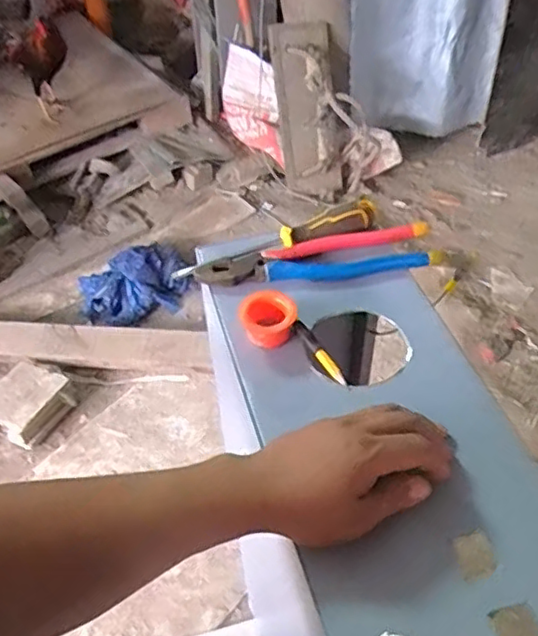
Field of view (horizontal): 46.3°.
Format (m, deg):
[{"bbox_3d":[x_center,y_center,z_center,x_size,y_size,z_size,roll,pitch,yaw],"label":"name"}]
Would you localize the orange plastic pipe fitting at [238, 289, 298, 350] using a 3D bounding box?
[{"bbox_3d":[-0.001,0.003,0.582,0.050,0.033,0.045,-7,48,-5],"label":"orange plastic pipe fitting"}]

